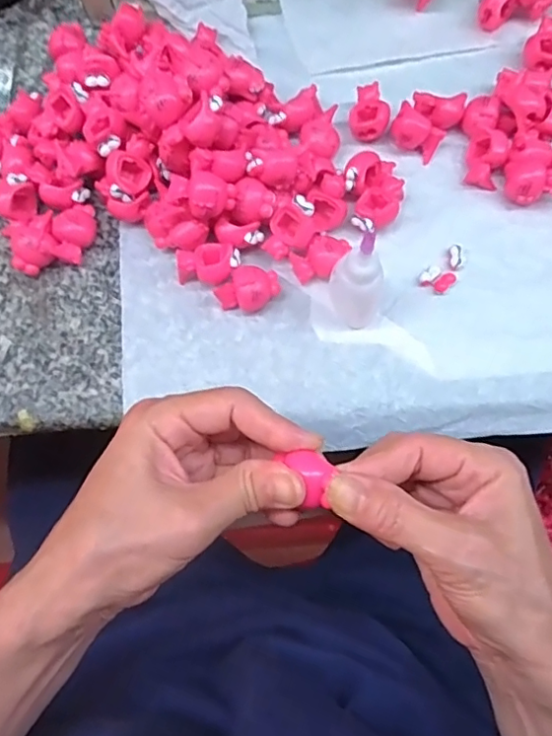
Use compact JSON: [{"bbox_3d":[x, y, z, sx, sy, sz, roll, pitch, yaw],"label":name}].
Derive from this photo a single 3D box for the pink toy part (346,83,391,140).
[{"bbox_3d":[0.059,-0.159,0.354,0.024,0.017,0.029,8,77,4],"label":"pink toy part"}]

